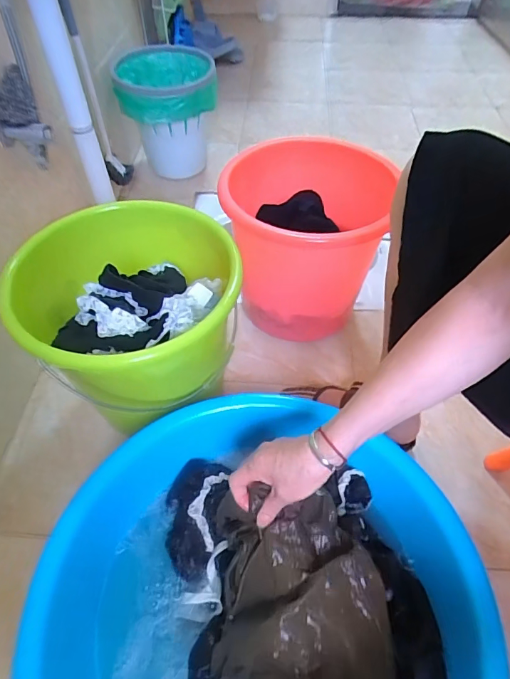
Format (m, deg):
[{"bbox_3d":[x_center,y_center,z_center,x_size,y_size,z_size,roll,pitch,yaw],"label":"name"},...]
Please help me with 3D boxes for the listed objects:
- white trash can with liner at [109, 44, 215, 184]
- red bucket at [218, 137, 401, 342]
[{"bbox_3d":[-0.237,-0.608,1.135,0.235,0.275,0.229,0,53,0],"label":"white trash can with liner"},{"bbox_3d":[0.089,-0.184,0.804,0.286,0.271,0.291,5,53,5],"label":"red bucket"}]

